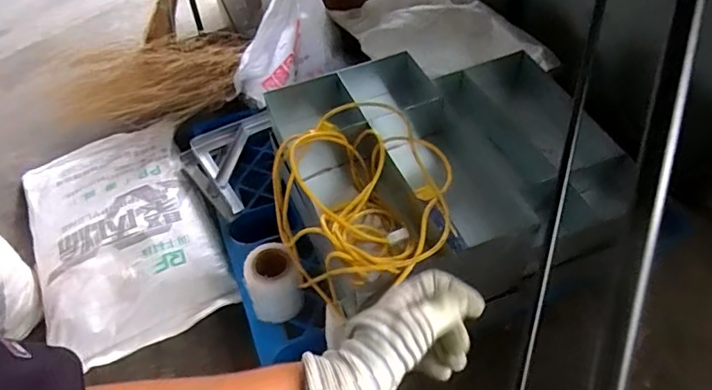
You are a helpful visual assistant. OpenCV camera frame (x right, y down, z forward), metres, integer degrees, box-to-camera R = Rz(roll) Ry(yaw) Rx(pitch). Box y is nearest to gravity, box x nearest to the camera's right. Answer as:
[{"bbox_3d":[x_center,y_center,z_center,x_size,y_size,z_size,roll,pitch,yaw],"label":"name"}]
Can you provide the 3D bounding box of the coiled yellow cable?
[{"bbox_3d":[0.007,0.008,1.141,0.352,0.228,0.381,0,55,0],"label":"coiled yellow cable"}]

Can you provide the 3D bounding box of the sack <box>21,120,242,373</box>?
[{"bbox_3d":[-0.660,0.079,1.485,0.449,0.145,0.738,-24,53,-17],"label":"sack"}]

